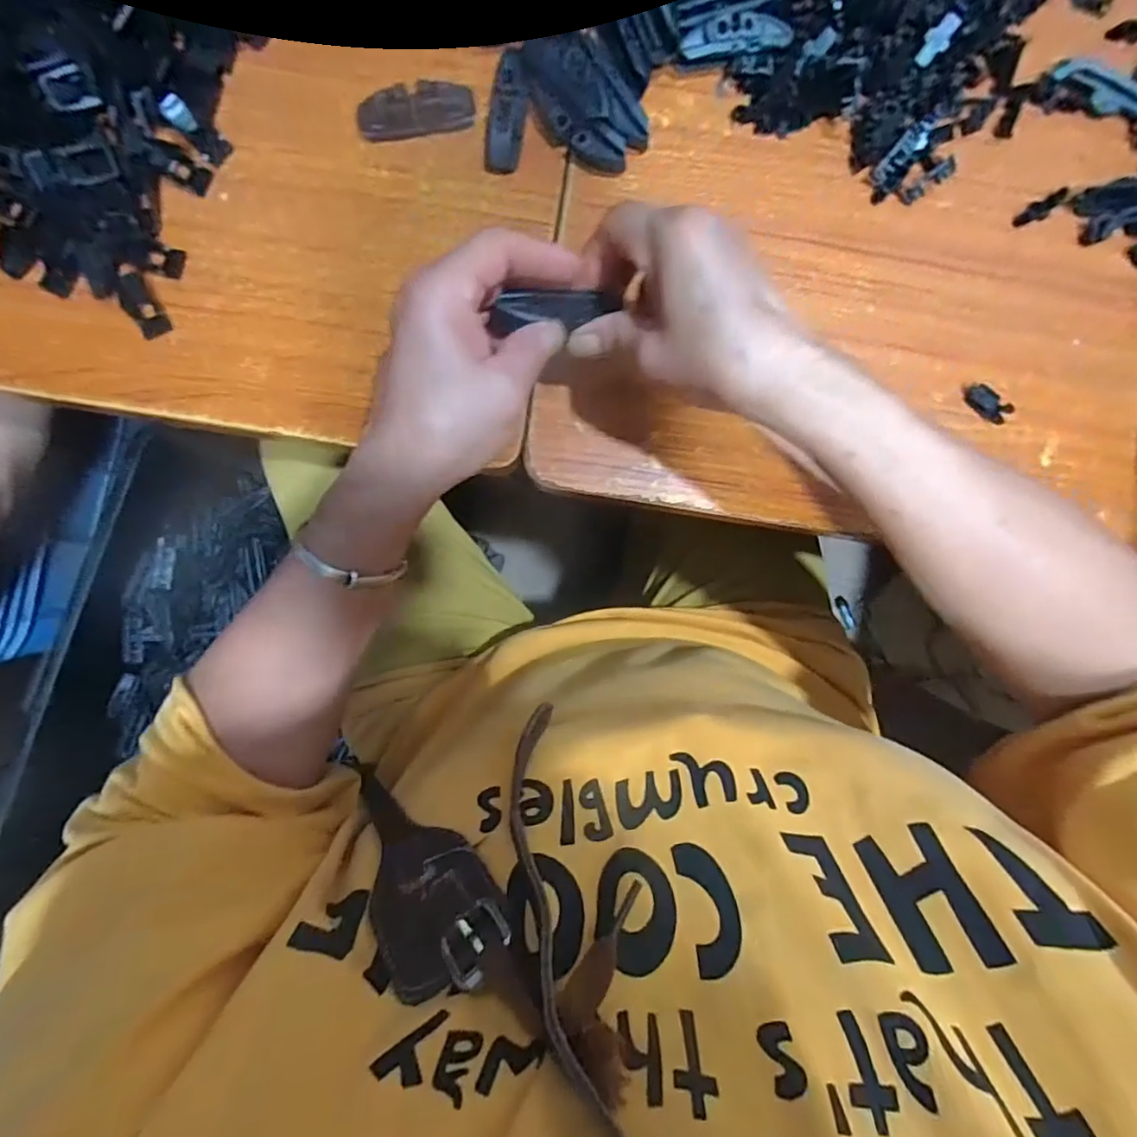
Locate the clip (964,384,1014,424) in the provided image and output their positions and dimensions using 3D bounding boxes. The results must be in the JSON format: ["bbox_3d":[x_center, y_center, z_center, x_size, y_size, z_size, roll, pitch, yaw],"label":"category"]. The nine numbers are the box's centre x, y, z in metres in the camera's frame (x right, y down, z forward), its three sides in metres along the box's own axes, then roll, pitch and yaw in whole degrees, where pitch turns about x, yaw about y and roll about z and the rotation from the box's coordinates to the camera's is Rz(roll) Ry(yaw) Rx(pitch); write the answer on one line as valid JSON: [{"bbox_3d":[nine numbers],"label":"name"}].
[{"bbox_3d":[0.265,-0.104,0.365,0.013,0.013,0.029,-37,90,-1],"label":"clip"}]

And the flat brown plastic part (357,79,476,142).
[{"bbox_3d":[-0.095,-0.285,0.359,0.072,0.019,0.021,-9,90,-1],"label":"flat brown plastic part"}]

